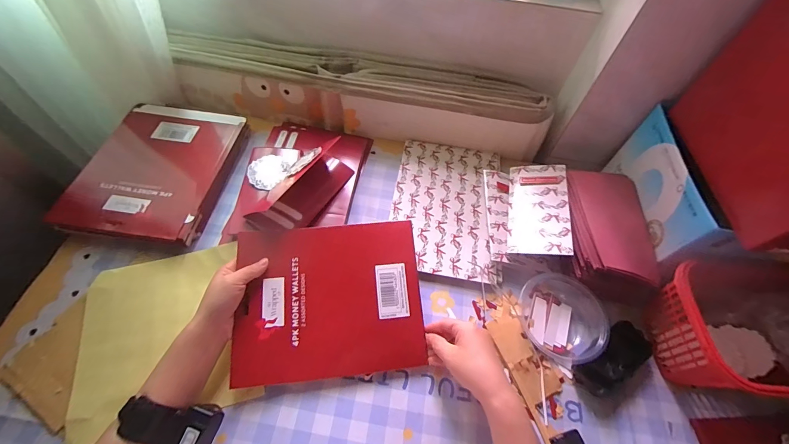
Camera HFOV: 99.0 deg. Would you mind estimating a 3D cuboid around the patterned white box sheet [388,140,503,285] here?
[{"bbox_3d":[0.088,-0.034,0.565,0.173,0.012,0.264,9,57,1],"label":"patterned white box sheet"}]

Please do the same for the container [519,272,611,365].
[{"bbox_3d":[0.231,0.126,0.461,0.104,0.040,0.112,2,57,-3],"label":"container"}]

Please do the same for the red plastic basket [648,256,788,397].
[{"bbox_3d":[0.449,0.140,0.416,0.219,0.120,0.136,4,57,-2],"label":"red plastic basket"}]

